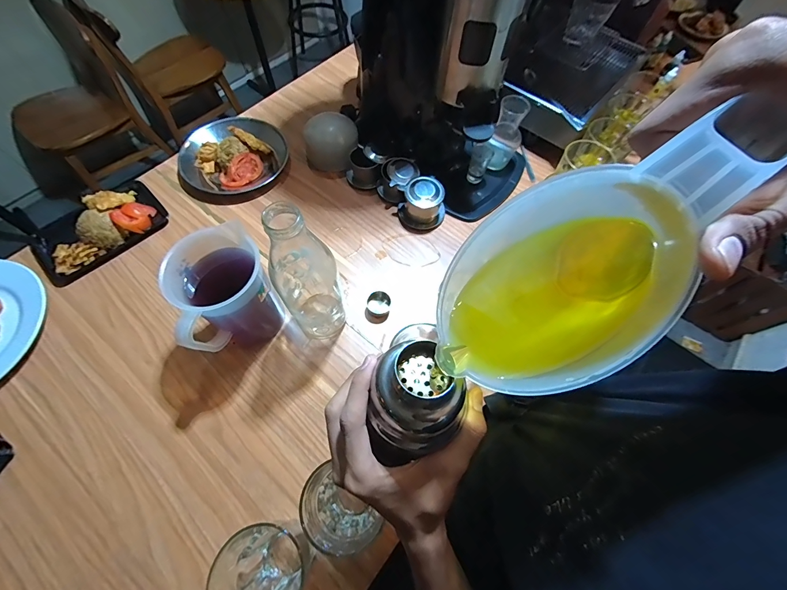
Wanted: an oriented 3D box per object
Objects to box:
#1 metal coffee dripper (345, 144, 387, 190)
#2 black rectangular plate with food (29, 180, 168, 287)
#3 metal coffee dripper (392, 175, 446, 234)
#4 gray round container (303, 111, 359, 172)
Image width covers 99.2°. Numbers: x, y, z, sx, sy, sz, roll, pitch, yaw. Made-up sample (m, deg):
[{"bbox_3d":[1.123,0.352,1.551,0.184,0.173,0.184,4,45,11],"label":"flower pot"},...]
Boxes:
[{"bbox_3d":[-0.056,-0.261,0.684,0.072,0.054,0.068,32,67,13],"label":"metal coffee dripper"},{"bbox_3d":[-0.545,-0.130,0.609,0.216,0.057,0.135,-41,72,-19],"label":"black rectangular plate with food"},{"bbox_3d":[0.058,-0.175,0.643,0.092,0.067,0.077,-29,68,-15],"label":"metal coffee dripper"},{"bbox_3d":[-0.129,-0.320,0.706,0.103,0.058,0.113,1,64,-2],"label":"gray round container"}]

